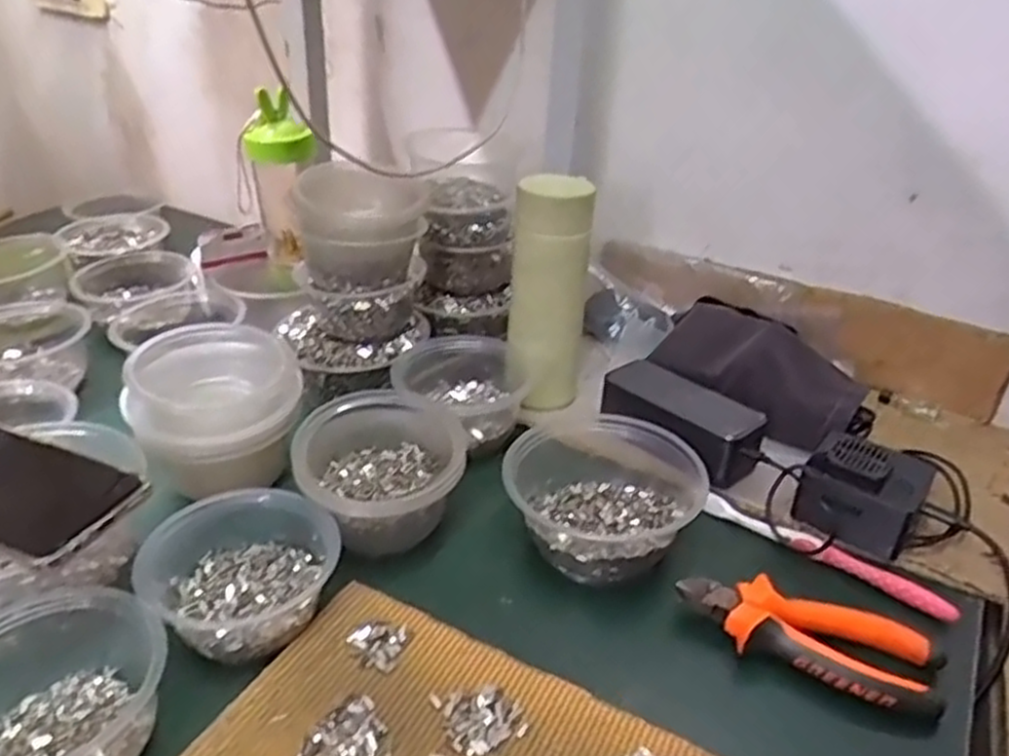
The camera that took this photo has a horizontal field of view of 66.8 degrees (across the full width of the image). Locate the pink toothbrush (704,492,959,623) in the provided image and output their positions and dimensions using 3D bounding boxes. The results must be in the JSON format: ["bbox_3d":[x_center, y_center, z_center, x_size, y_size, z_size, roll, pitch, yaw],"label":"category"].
[{"bbox_3d":[0.224,0.121,0.538,0.172,0.021,0.011,25,37,31],"label":"pink toothbrush"}]

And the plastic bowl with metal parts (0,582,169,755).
[{"bbox_3d":[-0.238,0.161,0.398,0.113,0.062,0.106,3,31,-2],"label":"plastic bowl with metal parts"}]

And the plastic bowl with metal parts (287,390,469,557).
[{"bbox_3d":[-0.091,0.066,0.551,0.115,0.072,0.112,3,31,-2],"label":"plastic bowl with metal parts"}]

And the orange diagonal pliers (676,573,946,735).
[{"bbox_3d":[0.184,0.159,0.468,0.153,0.029,0.055,18,34,23],"label":"orange diagonal pliers"}]

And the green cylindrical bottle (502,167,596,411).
[{"bbox_3d":[0.038,-0.070,0.666,0.067,0.196,0.057,5,31,3],"label":"green cylindrical bottle"}]

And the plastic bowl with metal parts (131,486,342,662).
[{"bbox_3d":[-0.165,0.122,0.476,0.100,0.052,0.108,3,31,-2],"label":"plastic bowl with metal parts"}]

